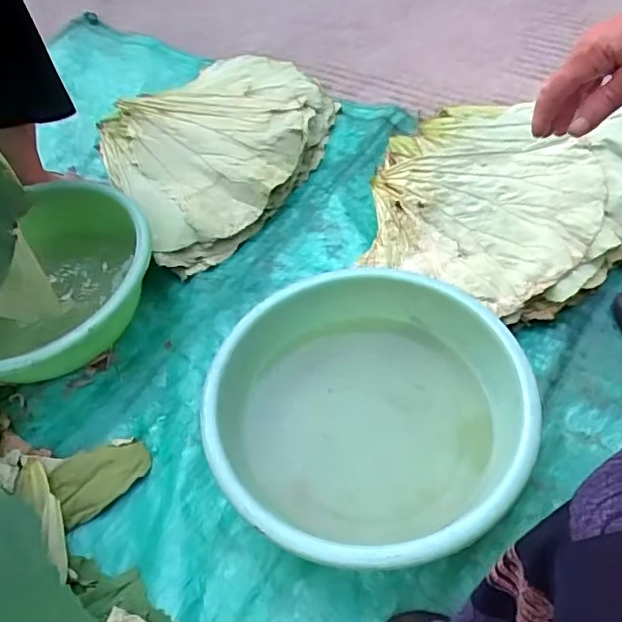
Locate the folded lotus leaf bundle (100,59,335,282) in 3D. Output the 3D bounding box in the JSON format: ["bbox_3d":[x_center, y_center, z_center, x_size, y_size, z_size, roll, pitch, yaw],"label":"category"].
[{"bbox_3d":[-0.160,-0.332,1.016,0.417,0.070,0.517,33,62,27],"label":"folded lotus leaf bundle"}]

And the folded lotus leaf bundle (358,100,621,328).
[{"bbox_3d":[0.325,-0.198,0.858,0.373,0.077,0.502,29,60,25],"label":"folded lotus leaf bundle"}]

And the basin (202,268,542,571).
[{"bbox_3d":[0.060,0.114,0.619,0.321,0.107,0.319,-3,51,4],"label":"basin"}]

